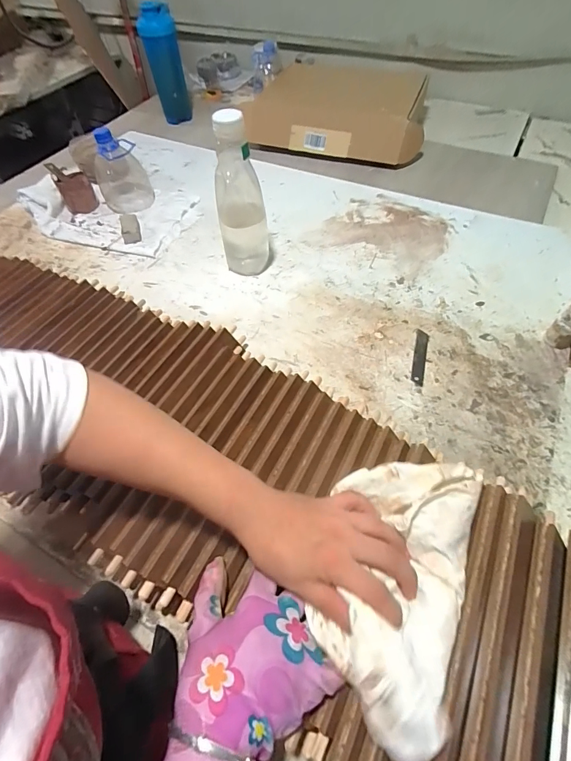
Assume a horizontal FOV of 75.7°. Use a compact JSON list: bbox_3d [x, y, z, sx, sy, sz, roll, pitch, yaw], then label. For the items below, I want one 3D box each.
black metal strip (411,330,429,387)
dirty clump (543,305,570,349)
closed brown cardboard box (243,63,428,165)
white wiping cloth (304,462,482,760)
[{"bbox_3d":[0.190,-0.034,0.521,0.017,0.004,0.096,14,58,12],"label":"black metal strip"},{"bbox_3d":[0.386,-0.072,0.502,0.026,0.064,0.034,-36,62,-20],"label":"dirty clump"},{"bbox_3d":[0.117,-0.655,0.894,0.433,0.090,0.302,14,58,11],"label":"closed brown cardboard box"},{"bbox_3d":[0.088,0.154,0.297,0.111,0.049,0.205,16,54,13],"label":"white wiping cloth"}]

